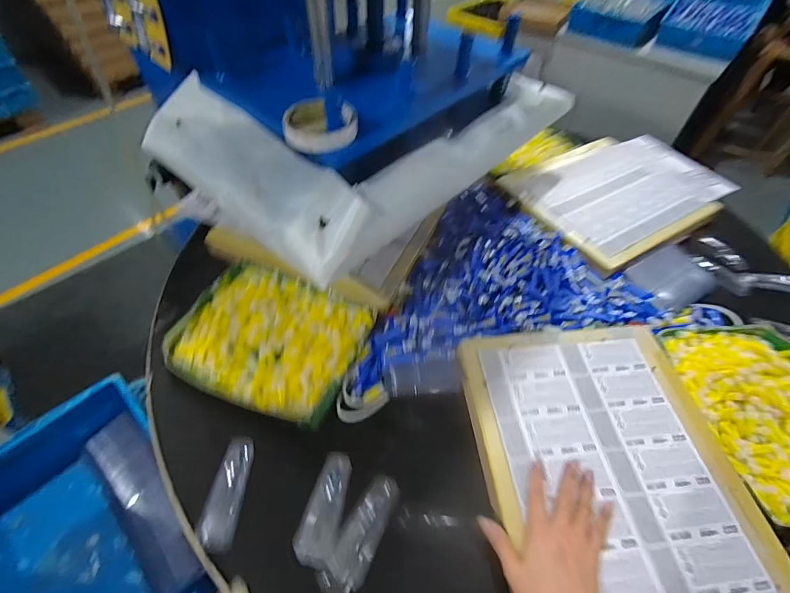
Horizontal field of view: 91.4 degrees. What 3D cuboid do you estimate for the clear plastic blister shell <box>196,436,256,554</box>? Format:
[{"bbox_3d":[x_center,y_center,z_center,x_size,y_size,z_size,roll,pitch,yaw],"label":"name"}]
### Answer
[{"bbox_3d":[-0.197,0.228,0.456,0.040,0.010,0.122,3,52,0],"label":"clear plastic blister shell"}]

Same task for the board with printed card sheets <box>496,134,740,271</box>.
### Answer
[{"bbox_3d":[0.487,-0.235,0.819,0.470,0.016,0.300,-25,57,-20],"label":"board with printed card sheets"}]

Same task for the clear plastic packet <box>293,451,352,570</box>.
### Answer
[{"bbox_3d":[-0.080,0.241,0.448,0.045,0.013,0.118,10,52,6],"label":"clear plastic packet"}]

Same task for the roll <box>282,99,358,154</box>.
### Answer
[{"bbox_3d":[-0.090,-0.210,0.469,0.086,0.026,0.086,1,52,-1],"label":"roll"}]

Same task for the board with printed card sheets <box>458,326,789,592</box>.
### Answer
[{"bbox_3d":[0.260,0.190,0.473,0.302,0.017,0.342,-3,52,-6],"label":"board with printed card sheets"}]

